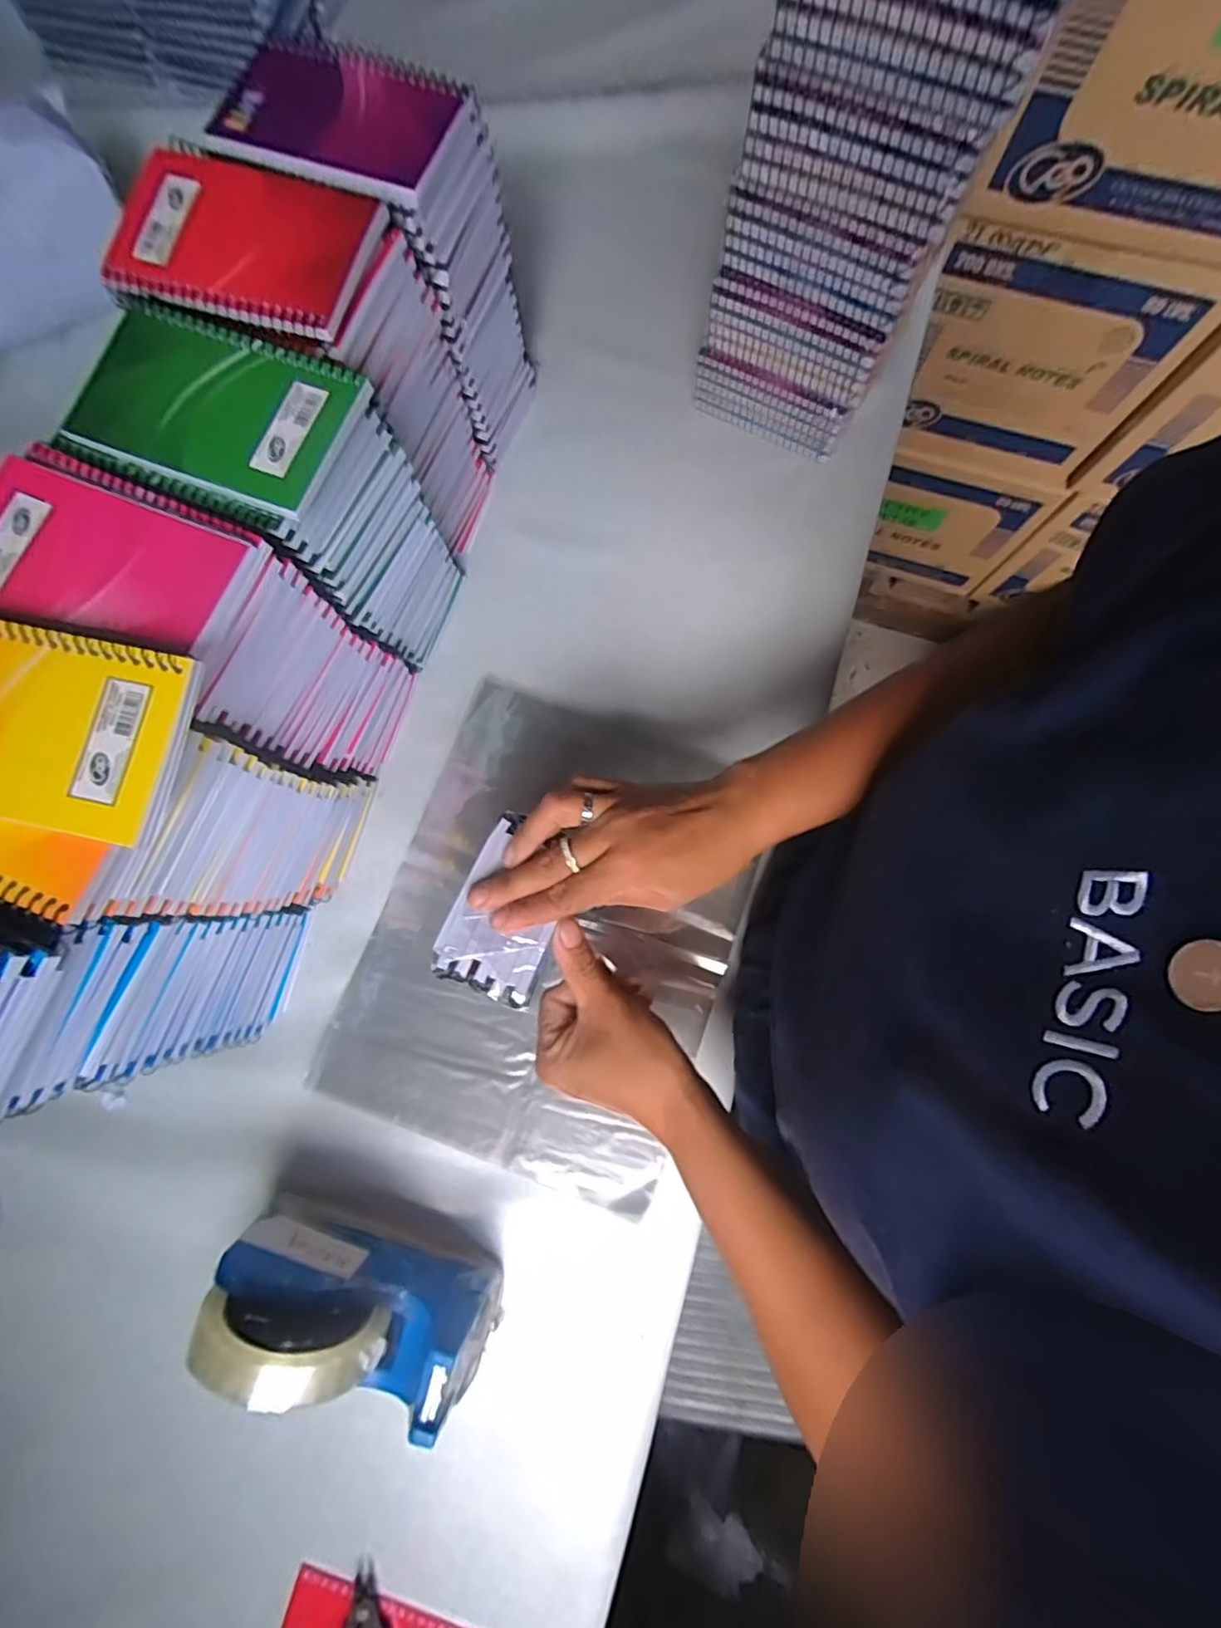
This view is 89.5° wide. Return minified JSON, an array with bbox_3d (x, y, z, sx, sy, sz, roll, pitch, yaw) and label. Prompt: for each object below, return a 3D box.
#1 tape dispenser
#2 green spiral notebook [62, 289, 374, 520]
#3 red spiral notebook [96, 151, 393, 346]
[{"bbox_3d":[-0.151,0.296,0.360,0.155,0.116,0.053,14,79,3],"label":"tape dispenser"},{"bbox_3d":[-0.194,-0.200,0.301,0.128,0.011,0.083,24,80,4],"label":"green spiral notebook"},{"bbox_3d":[-0.189,-0.297,0.318,0.129,0.010,0.089,16,79,3],"label":"red spiral notebook"}]

